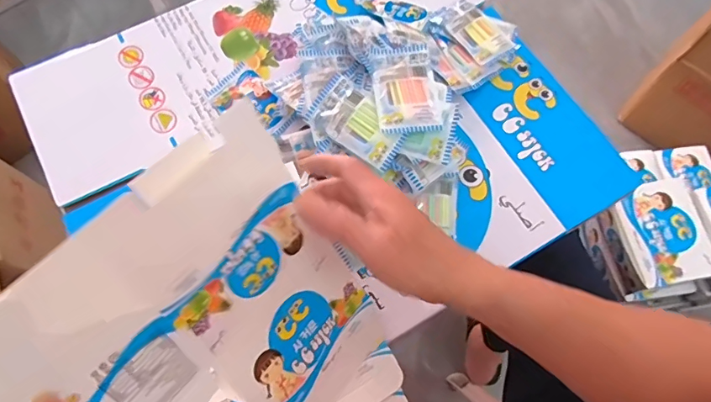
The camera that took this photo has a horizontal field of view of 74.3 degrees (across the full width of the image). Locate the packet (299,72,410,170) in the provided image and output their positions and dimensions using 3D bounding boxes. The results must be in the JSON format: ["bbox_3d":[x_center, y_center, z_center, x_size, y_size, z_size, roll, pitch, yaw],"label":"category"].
[{"bbox_3d":[0.002,-0.083,0.492,0.107,0.017,0.058,39,73,13],"label":"packet"}]

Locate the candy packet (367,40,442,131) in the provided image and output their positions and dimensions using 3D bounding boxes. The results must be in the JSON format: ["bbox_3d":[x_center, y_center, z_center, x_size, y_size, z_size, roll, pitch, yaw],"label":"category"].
[{"bbox_3d":[0.051,-0.125,0.502,0.064,0.016,0.113,-6,69,-3],"label":"candy packet"}]

